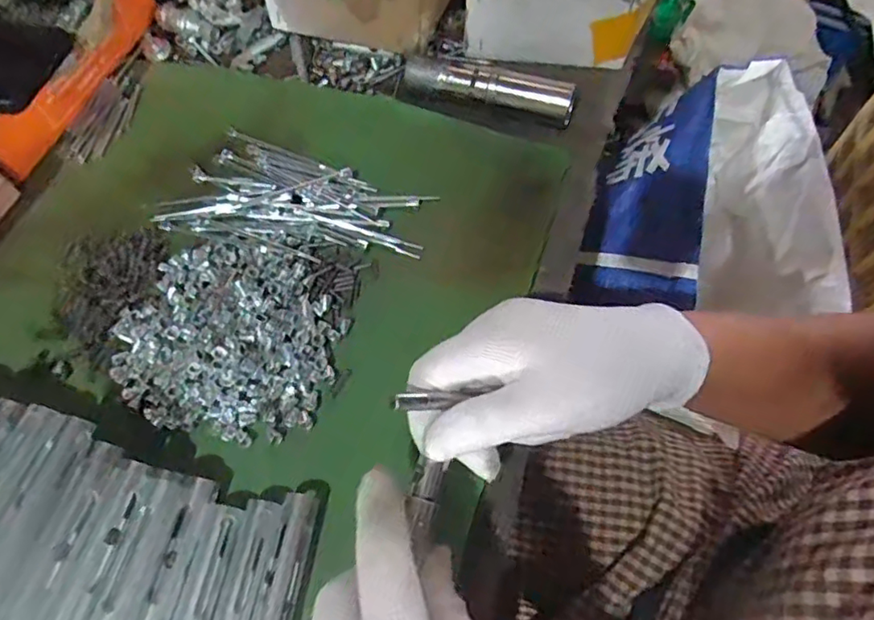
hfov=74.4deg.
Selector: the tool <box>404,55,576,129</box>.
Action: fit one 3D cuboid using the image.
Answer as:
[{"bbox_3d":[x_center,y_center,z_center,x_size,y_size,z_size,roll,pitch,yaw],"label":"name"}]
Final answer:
[{"bbox_3d":[0.037,-0.158,0.408,0.120,0.023,0.021,17,64,10],"label":"tool"}]

